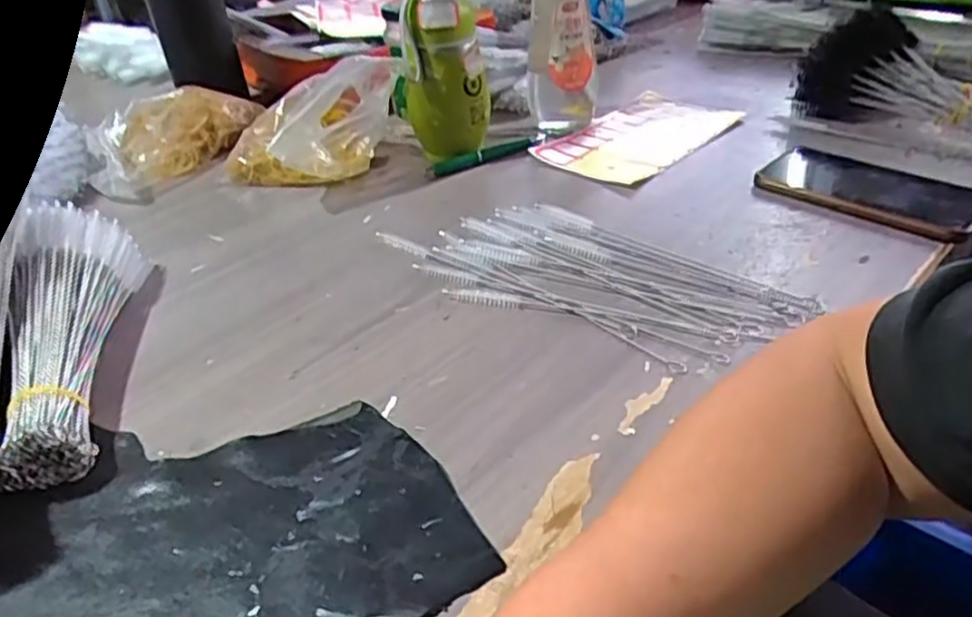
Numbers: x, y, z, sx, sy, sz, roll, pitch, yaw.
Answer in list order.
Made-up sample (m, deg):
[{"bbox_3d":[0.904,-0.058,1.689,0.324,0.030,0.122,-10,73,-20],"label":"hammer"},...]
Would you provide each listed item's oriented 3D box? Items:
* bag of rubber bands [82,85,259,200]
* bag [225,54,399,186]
[{"bbox_3d":[-0.325,-0.178,0.740,0.166,0.057,0.121,-30,42,-29],"label":"bag of rubber bands"},{"bbox_3d":[-0.164,-0.174,0.666,0.151,0.110,0.107,-20,38,-19],"label":"bag"}]

